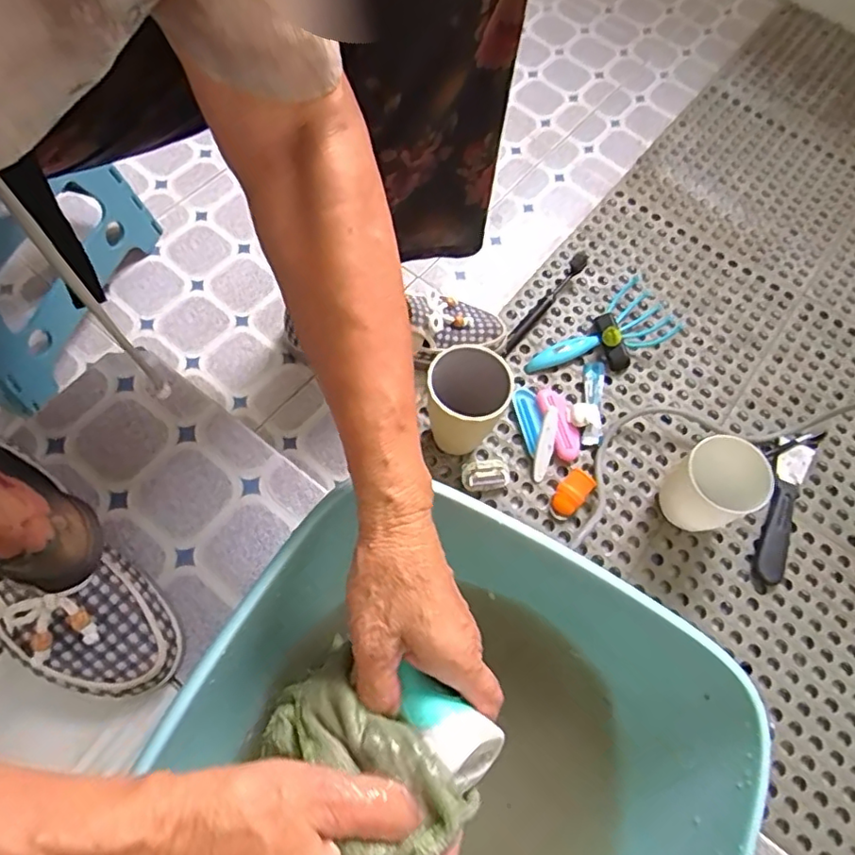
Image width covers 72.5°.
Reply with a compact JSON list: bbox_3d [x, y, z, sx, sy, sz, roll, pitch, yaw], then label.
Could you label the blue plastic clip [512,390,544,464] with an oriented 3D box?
[{"bbox_3d":[0.114,-0.006,0.645,0.025,0.011,0.084,-10,68,-8],"label":"blue plastic clip"}]

